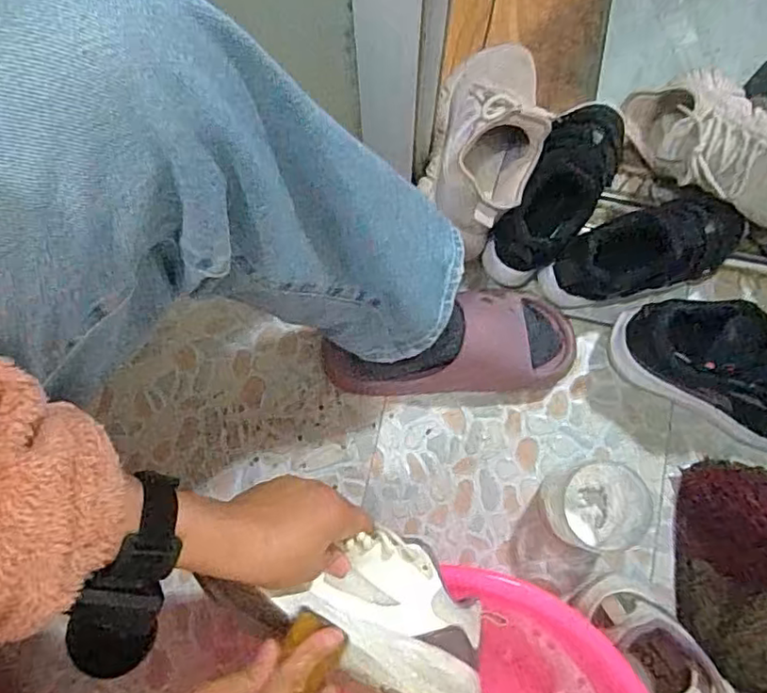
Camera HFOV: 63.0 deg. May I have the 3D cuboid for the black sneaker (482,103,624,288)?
[{"bbox_3d":[0.184,-0.160,0.658,0.079,0.069,0.209,28,77,7],"label":"black sneaker"}]

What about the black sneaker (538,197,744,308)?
[{"bbox_3d":[0.274,-0.091,0.651,0.219,0.076,0.075,-16,76,-4],"label":"black sneaker"}]

